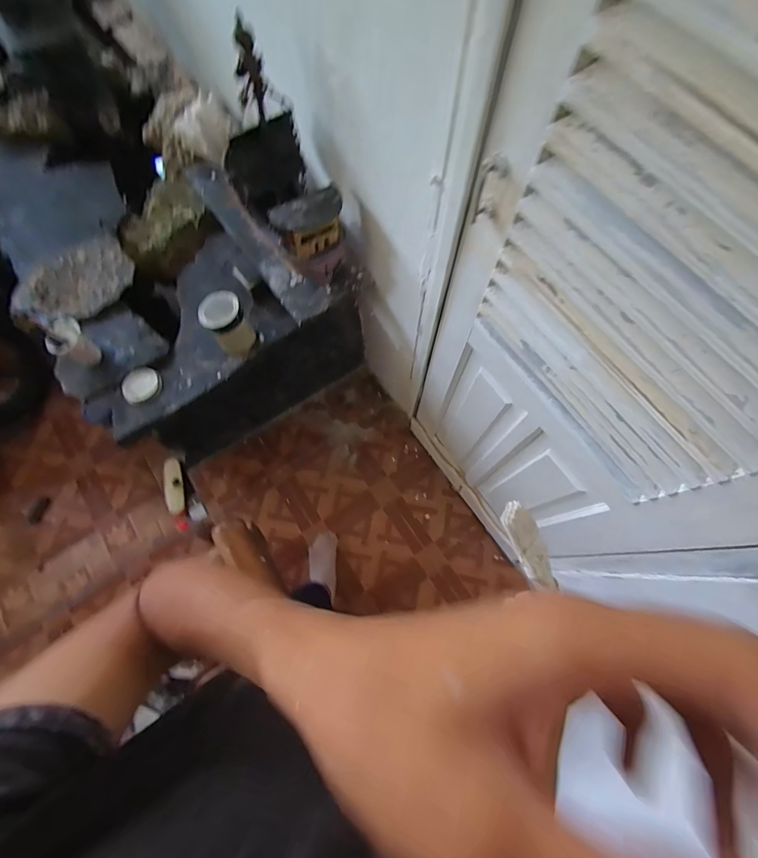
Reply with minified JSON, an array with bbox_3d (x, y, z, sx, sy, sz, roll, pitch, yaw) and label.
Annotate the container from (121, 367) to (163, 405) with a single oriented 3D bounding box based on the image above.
[{"bbox_3d":[-0.687,-0.126,1.128,0.108,0.022,0.101,0,72,0],"label":"container"}]

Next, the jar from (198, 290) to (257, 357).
[{"bbox_3d":[-0.421,-0.291,1.099,0.108,0.174,0.107,0,72,0],"label":"jar"}]

